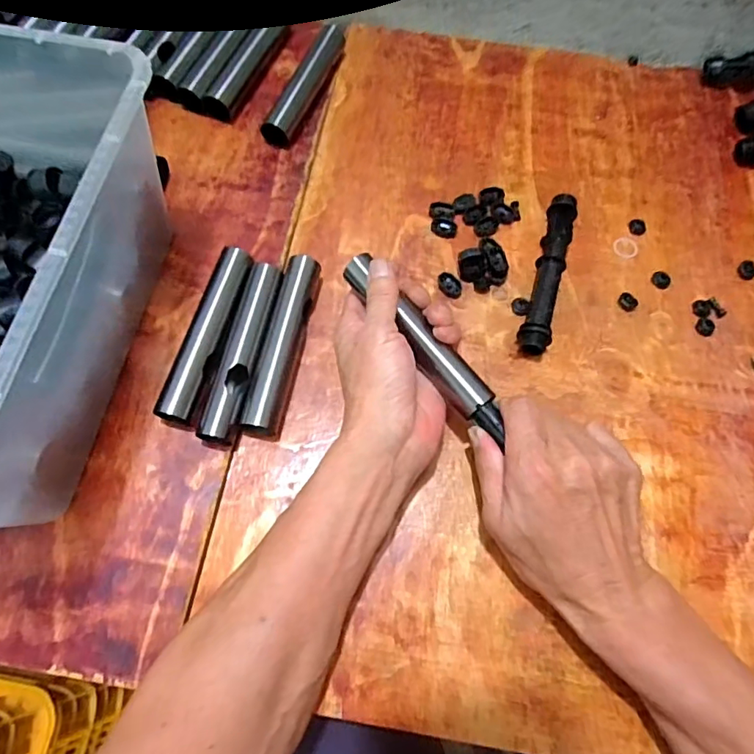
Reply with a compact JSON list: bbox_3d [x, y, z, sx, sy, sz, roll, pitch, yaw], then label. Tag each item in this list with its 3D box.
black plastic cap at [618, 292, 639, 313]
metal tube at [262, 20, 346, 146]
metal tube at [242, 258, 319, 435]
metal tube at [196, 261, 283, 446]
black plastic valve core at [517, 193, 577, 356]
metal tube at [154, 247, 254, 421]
[{"bbox_3d":[0.203,-0.061,0.423,0.015,0.004,0.015,1,68,-2],"label":"black plastic cap"},{"bbox_3d":[-0.065,-0.282,0.499,0.028,0.029,0.148,22,69,7],"label":"metal tube"},{"bbox_3d":[-0.072,-0.025,0.396,0.025,0.022,0.141,13,68,3],"label":"metal tube"},{"bbox_3d":[-0.099,-0.020,0.394,0.025,0.024,0.142,12,68,3],"label":"metal tube"},{"bbox_3d":[0.138,-0.085,0.423,0.022,0.025,0.149,17,69,5],"label":"black plastic valve core"},{"bbox_3d":[-0.126,-0.032,0.396,0.027,0.023,0.140,14,68,3],"label":"metal tube"}]

